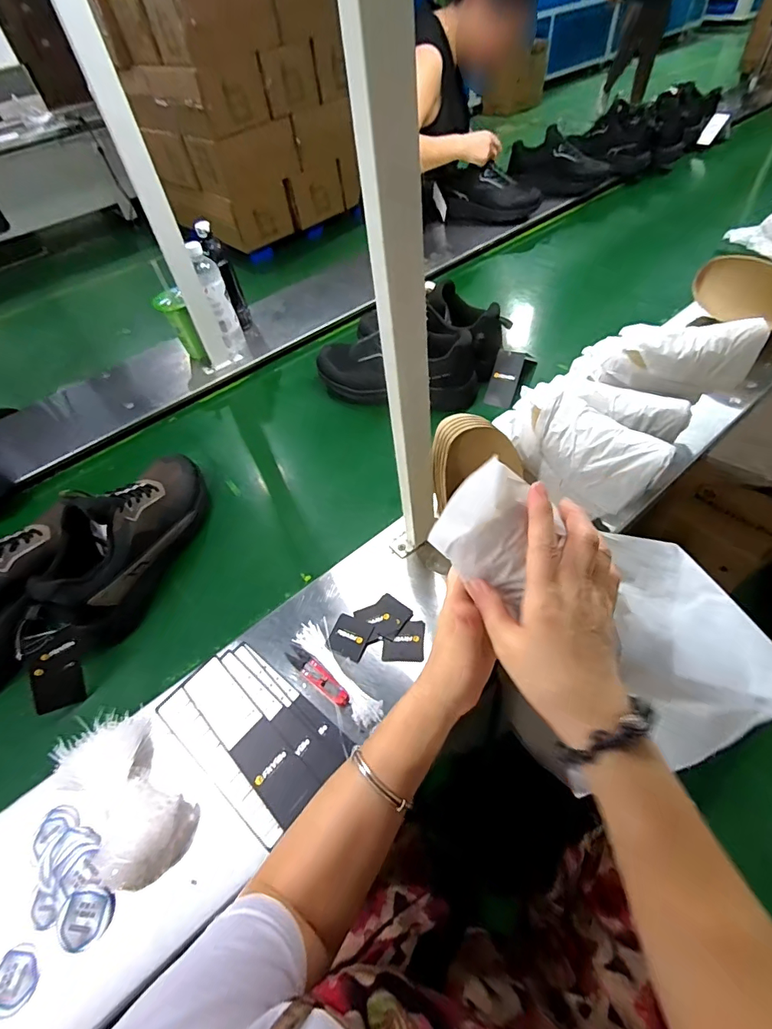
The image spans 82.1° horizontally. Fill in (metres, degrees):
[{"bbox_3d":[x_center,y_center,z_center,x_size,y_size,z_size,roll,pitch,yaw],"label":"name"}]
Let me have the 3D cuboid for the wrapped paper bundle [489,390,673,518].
[{"bbox_3d":[0.241,-0.088,0.571,0.096,0.094,0.197,-28,55,-16],"label":"wrapped paper bundle"}]

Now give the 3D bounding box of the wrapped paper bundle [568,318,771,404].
[{"bbox_3d":[0.411,-0.231,0.660,0.232,0.105,0.084,13,55,14],"label":"wrapped paper bundle"}]

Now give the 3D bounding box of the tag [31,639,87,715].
[{"bbox_3d":[-0.415,0.207,0.561,0.009,0.088,0.051,16,19,38],"label":"tag"}]

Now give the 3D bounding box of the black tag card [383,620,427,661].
[{"bbox_3d":[0.023,0.159,0.557,0.052,0.005,0.050,0,52,5],"label":"black tag card"}]

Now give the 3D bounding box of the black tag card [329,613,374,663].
[{"bbox_3d":[-0.046,0.156,0.566,0.049,0.004,0.050,18,56,17],"label":"black tag card"}]

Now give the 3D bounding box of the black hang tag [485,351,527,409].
[{"bbox_3d":[0.228,-0.259,0.850,0.057,0.005,0.104,22,101,27],"label":"black hang tag"}]

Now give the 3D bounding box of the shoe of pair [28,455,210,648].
[{"bbox_3d":[-0.381,0.026,0.653,0.103,0.152,0.299,10,54,12],"label":"shoe of pair"}]

